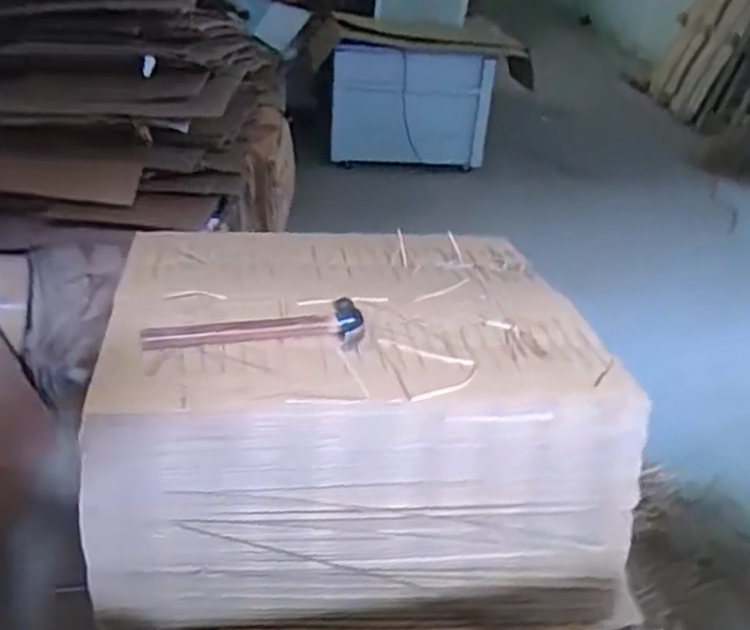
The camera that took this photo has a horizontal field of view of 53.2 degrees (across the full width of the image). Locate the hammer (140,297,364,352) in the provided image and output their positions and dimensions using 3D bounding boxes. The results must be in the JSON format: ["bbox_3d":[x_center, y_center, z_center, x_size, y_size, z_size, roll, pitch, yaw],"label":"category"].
[{"bbox_3d":[-0.139,0.008,0.876,0.252,0.022,0.084,-5,31,-16],"label":"hammer"}]

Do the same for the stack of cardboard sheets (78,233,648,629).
[{"bbox_3d":[-0.025,0.115,1.009,0.608,0.302,0.469,1,30,-7],"label":"stack of cardboard sheets"}]

